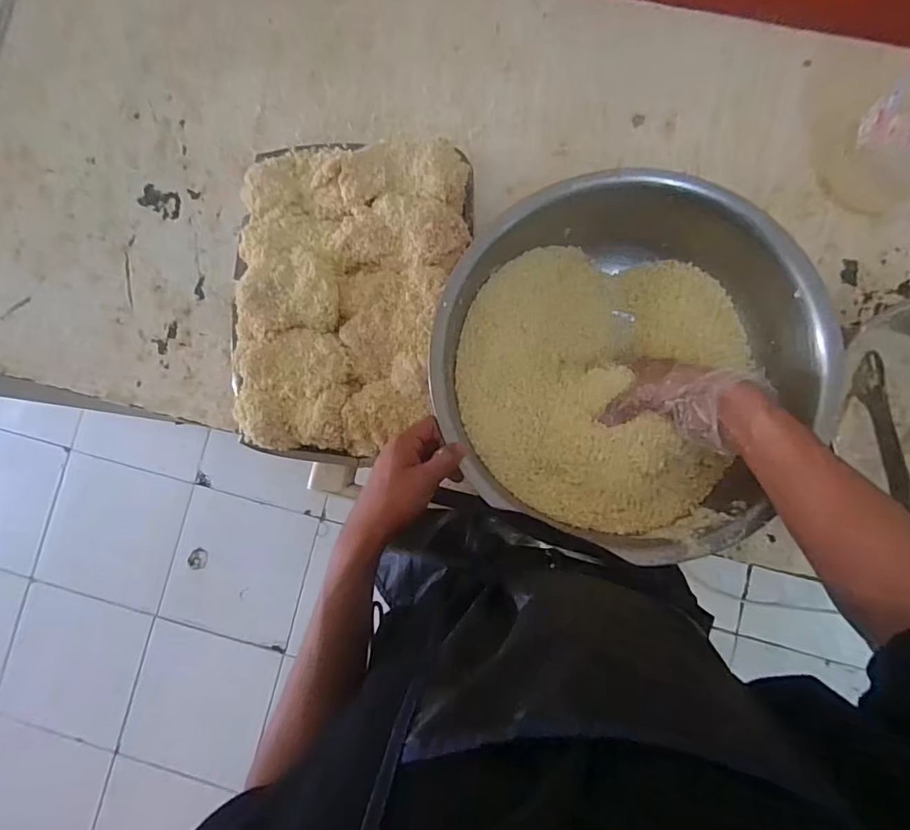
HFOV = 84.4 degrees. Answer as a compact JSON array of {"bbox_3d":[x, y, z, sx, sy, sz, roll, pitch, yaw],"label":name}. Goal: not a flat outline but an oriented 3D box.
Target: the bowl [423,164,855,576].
[{"bbox_3d":[0.165,-0.038,0.540,0.363,0.116,0.322,22,87,5],"label":"bowl"}]

